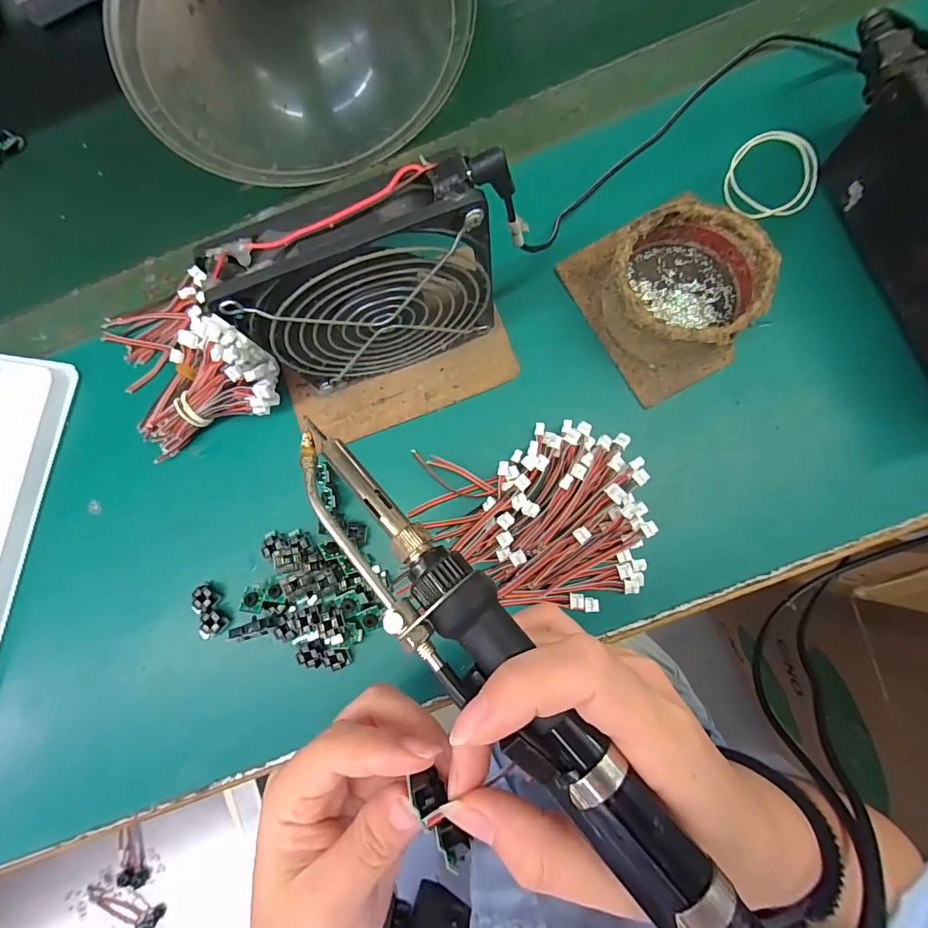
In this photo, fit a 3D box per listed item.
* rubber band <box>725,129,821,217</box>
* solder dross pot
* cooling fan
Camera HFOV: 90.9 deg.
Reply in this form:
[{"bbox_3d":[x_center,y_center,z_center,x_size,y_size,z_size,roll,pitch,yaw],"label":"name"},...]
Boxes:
[{"bbox_3d":[0.197,-0.184,0.291,0.053,0.004,0.060,16,85,6],"label":"rubber band"},{"bbox_3d":[0.127,-0.103,0.266,0.080,0.042,0.080,-1,83,4],"label":"solder dross pot"},{"bbox_3d":[-0.044,-0.082,0.235,0.116,0.128,0.026,-18,82,2],"label":"cooling fan"}]

